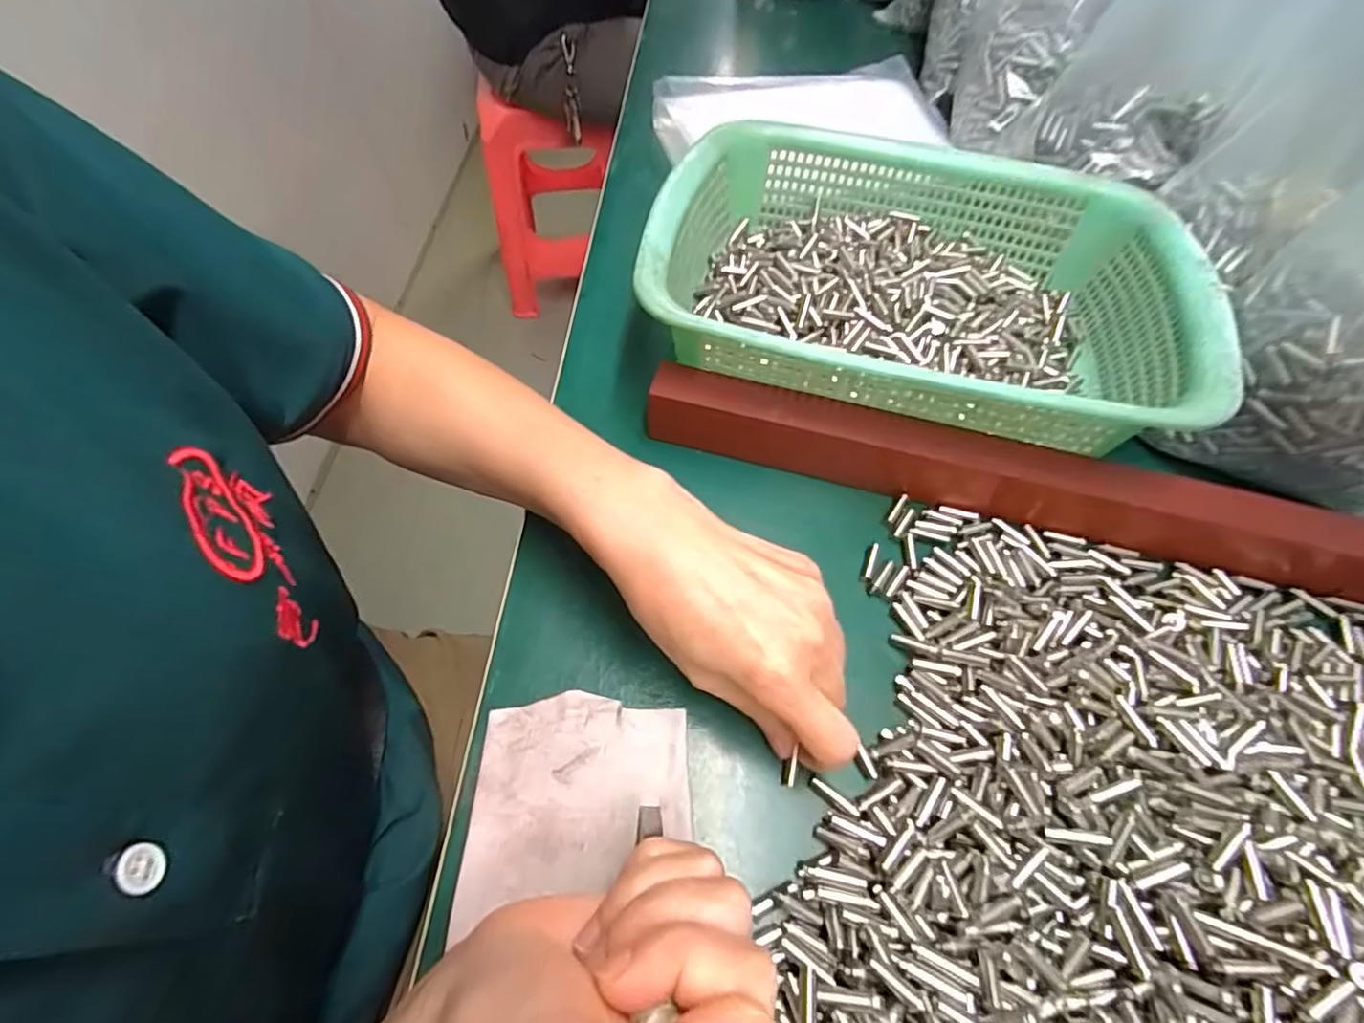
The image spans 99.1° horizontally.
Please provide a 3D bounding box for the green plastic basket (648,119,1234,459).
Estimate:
[{"bbox_3d":[0.135,-0.135,0.350,0.295,0.073,0.221,13,58,6],"label":"green plastic basket"}]

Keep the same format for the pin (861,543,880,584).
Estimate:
[{"bbox_3d":[0.096,0.026,0.295,0.005,0.004,0.023,19,59,11],"label":"pin"}]

